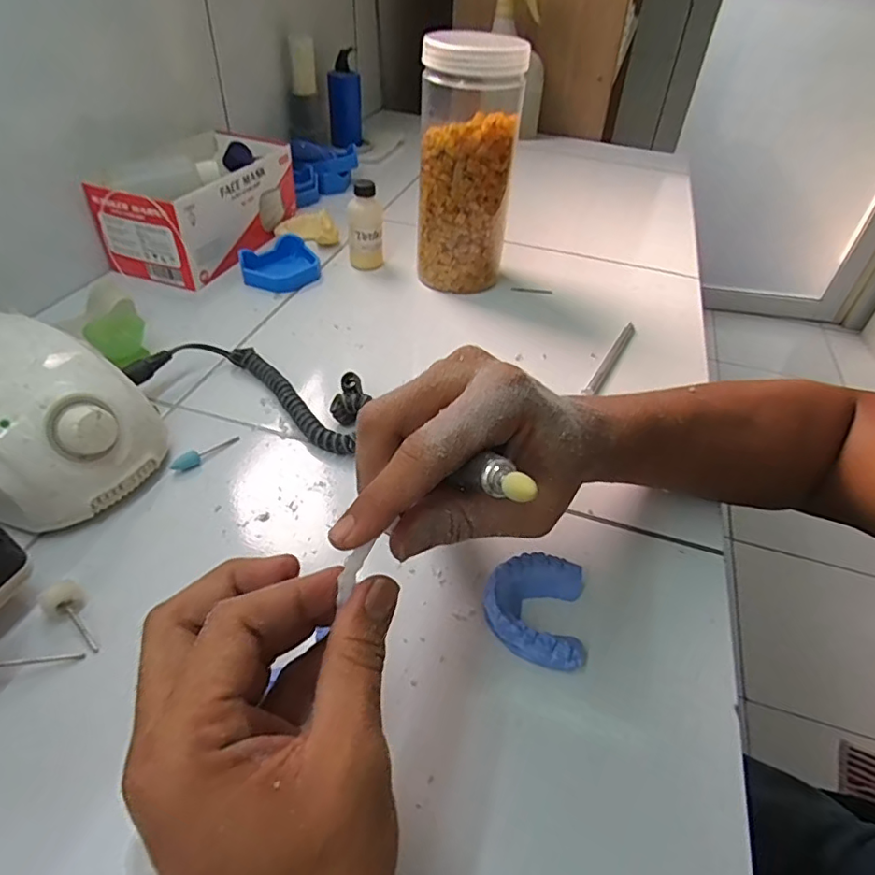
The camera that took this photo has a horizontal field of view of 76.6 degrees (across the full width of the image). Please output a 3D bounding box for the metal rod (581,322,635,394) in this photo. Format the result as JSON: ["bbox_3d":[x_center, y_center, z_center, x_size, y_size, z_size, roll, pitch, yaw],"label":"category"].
[{"bbox_3d":[0.158,-0.073,0.500,0.013,0.010,0.130,24,46,21],"label":"metal rod"}]

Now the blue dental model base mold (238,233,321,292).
[{"bbox_3d":[-0.162,-0.180,0.572,0.076,0.025,0.073,-11,45,-16],"label":"blue dental model base mold"}]

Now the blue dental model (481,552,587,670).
[{"bbox_3d":[0.054,0.093,0.306,0.056,0.020,0.061,7,43,3],"label":"blue dental model"}]

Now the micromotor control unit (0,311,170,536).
[{"bbox_3d":[-0.252,-0.008,0.341,0.135,0.082,0.105,15,44,12],"label":"micromotor control unit"}]

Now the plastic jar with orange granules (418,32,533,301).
[{"bbox_3d":[0.027,-0.249,0.529,0.086,0.215,0.070,3,43,-2],"label":"plastic jar with orange granules"}]

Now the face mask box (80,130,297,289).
[{"bbox_3d":[-0.251,-0.255,0.594,0.114,0.089,0.207,16,44,13],"label":"face mask box"}]

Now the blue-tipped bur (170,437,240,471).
[{"bbox_3d":[-0.159,0.009,0.380,0.009,0.010,0.049,29,48,25],"label":"blue-tipped bur"}]

